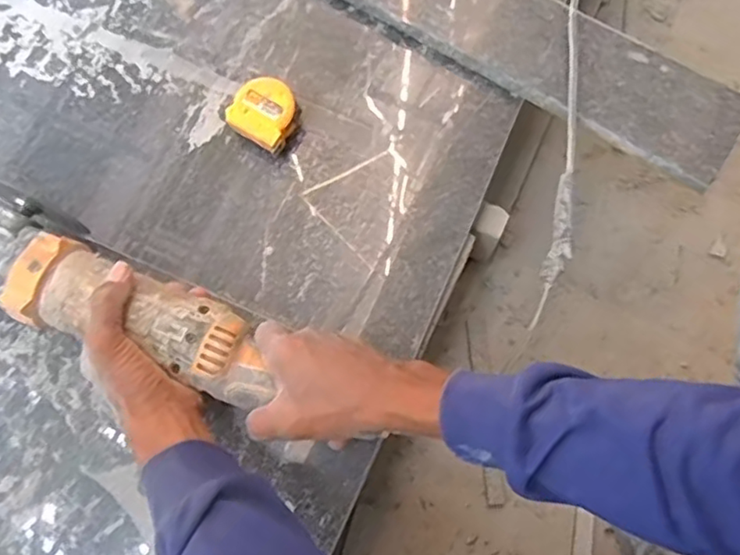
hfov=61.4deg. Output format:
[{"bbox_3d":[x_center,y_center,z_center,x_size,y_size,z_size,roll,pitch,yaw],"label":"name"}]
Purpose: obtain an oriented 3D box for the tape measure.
[{"bbox_3d":[-0.094,-0.150,0.575,0.061,0.031,0.057,33,79,7],"label":"tape measure"}]

